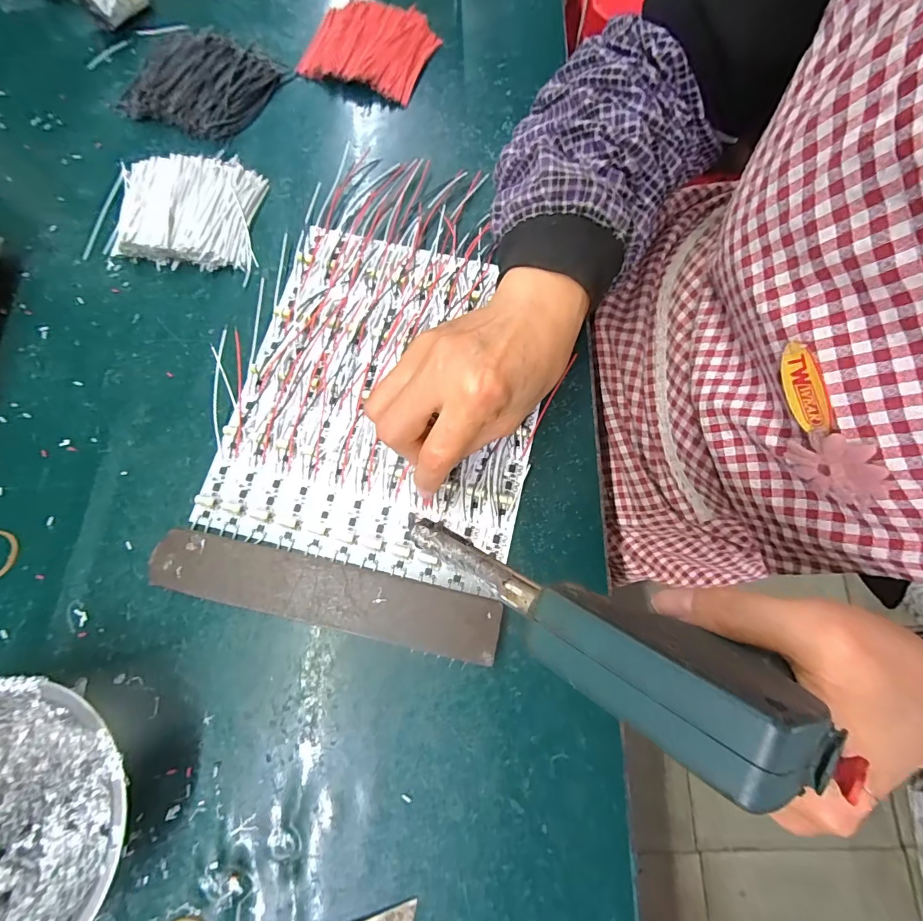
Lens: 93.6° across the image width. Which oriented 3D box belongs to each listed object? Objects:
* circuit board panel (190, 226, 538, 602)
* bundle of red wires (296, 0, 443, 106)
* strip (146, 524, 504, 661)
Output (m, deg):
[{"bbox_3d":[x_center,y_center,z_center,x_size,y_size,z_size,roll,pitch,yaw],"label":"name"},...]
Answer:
[{"bbox_3d":[-0.048,-0.047,0.293,0.195,0.008,0.230,13,75,3],"label":"circuit board panel"},{"bbox_3d":[-0.080,-0.360,0.376,0.102,0.015,0.084,20,75,5],"label":"bundle of red wires"},{"bbox_3d":[-0.078,0.076,0.252,0.197,0.018,0.036,12,75,3],"label":"strip"}]

